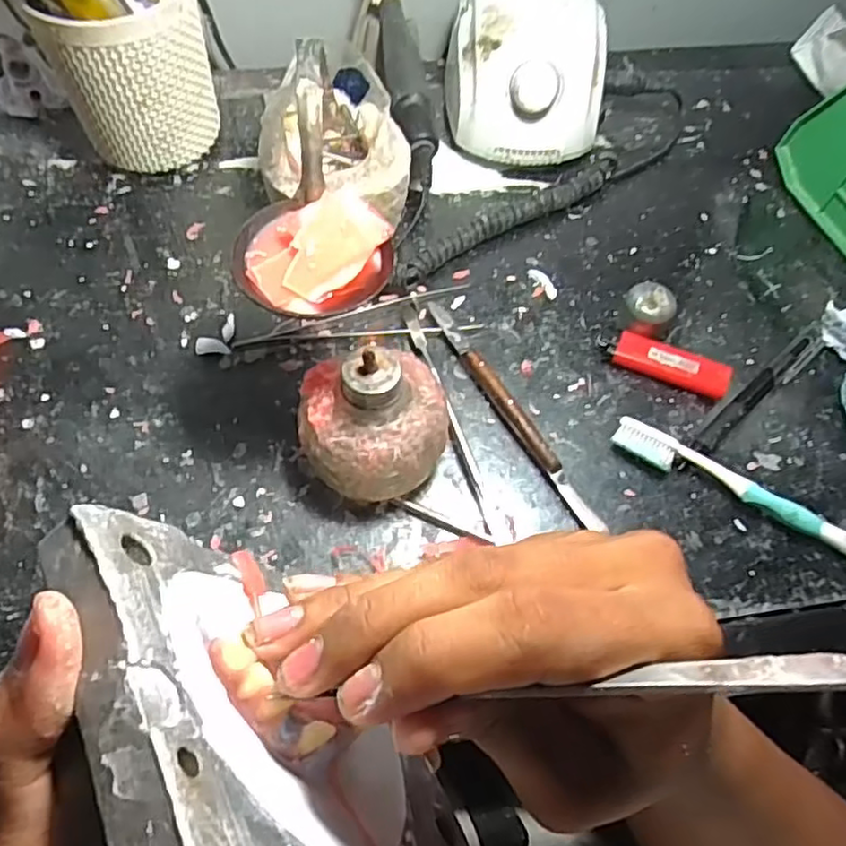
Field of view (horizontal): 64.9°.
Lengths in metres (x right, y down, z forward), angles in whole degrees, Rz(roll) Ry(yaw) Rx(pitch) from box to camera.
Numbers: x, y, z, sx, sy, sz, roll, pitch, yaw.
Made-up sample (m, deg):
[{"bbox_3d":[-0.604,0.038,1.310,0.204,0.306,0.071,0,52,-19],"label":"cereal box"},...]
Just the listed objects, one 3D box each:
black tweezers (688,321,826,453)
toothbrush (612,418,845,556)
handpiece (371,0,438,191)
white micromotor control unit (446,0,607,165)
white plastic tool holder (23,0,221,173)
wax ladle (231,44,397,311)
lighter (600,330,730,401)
[{"bbox_3d":[0.201,-0.021,0.399,0.123,0.012,0.016,-36,70,-19],"label":"black tweezers"},{"bbox_3d":[0.190,0.046,0.359,0.184,0.019,0.016,27,65,10],"label":"toothbrush"},{"bbox_3d":[-0.013,-0.240,0.455,0.026,0.023,0.191,-6,64,-6],"label":"handpiece"},{"bbox_3d":[0.073,-0.262,0.475,0.112,0.087,0.148,10,63,2],"label":"white micromotor control unit"},{"bbox_3d":[-0.184,-0.231,0.429,0.092,0.110,0.088,-13,65,-9],"label":"white plastic tool holder"},{"bbox_3d":[-0.057,-0.109,0.304,0.071,0.043,0.120,-13,65,-9],"label":"wax ladle"},{"bbox_3d":[0.145,-0.037,0.402,0.078,0.014,0.020,21,64,8],"label":"lighter"}]

